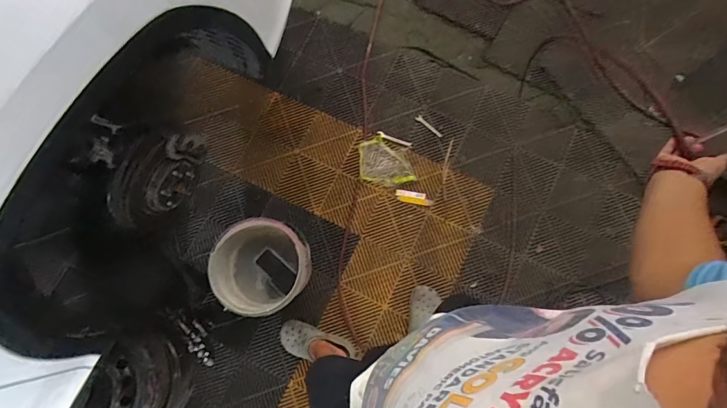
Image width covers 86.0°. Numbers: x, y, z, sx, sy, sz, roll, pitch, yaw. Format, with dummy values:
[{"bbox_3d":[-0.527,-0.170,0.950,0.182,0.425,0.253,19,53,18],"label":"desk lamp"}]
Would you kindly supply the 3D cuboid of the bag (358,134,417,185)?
[{"bbox_3d":[0.076,-0.152,1.576,0.162,0.026,0.238,-41,80,-7],"label":"bag"}]

